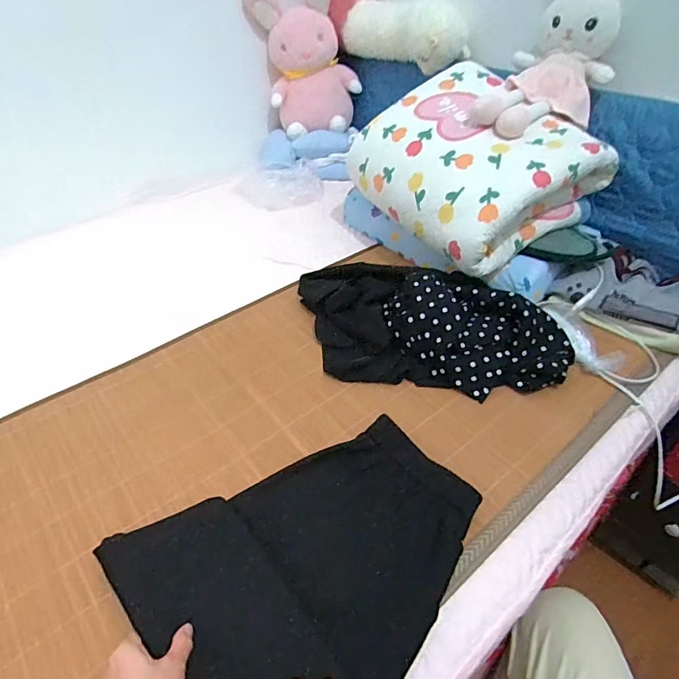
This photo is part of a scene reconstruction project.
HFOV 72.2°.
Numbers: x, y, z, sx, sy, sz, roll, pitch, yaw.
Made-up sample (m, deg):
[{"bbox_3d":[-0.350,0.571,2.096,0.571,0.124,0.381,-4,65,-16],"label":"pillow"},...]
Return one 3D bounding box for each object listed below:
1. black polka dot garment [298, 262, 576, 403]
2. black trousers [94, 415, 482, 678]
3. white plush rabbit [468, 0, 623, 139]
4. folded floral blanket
[{"bbox_3d":[0.143,-0.026,0.783,0.452,0.118,0.221,6,43,6],"label":"black polka dot garment"},{"bbox_3d":[-0.031,0.245,0.527,0.361,0.060,0.284,-29,52,-30],"label":"black trousers"},{"bbox_3d":[0.399,-0.522,0.854,0.180,0.135,0.389,29,89,25],"label":"white plush rabbit"},{"bbox_3d":[0.258,-0.345,0.894,0.334,0.201,0.376,-24,47,-24],"label":"folded floral blanket"}]

